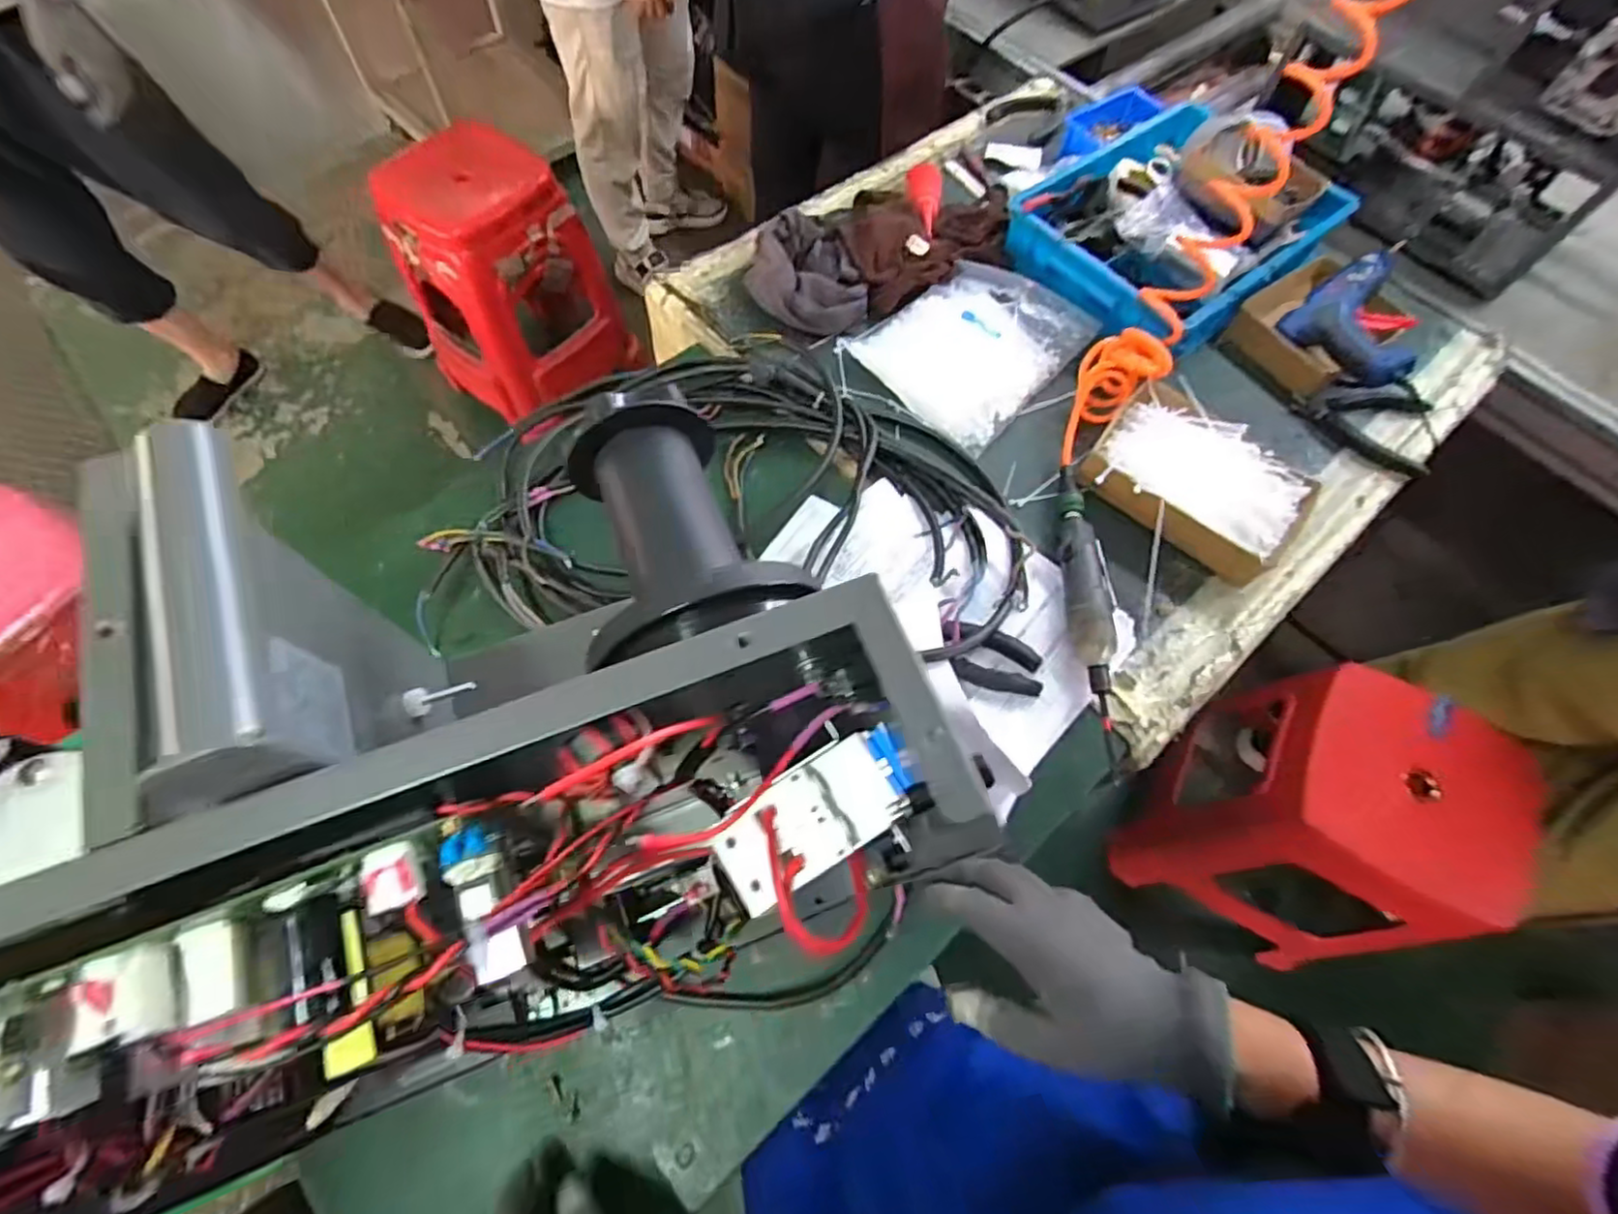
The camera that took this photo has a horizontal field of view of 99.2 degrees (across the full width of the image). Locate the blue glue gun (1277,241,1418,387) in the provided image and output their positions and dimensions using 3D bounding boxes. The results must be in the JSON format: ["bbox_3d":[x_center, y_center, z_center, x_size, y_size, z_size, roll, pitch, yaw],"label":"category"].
[{"bbox_3d":[0.661,-0.344,0.814,0.139,0.047,0.192,43,70,16],"label":"blue glue gun"}]

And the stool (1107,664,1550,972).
[{"bbox_3d":[0.805,0.345,1.077,0.341,0.474,0.330,41,70,15],"label":"stool"}]

